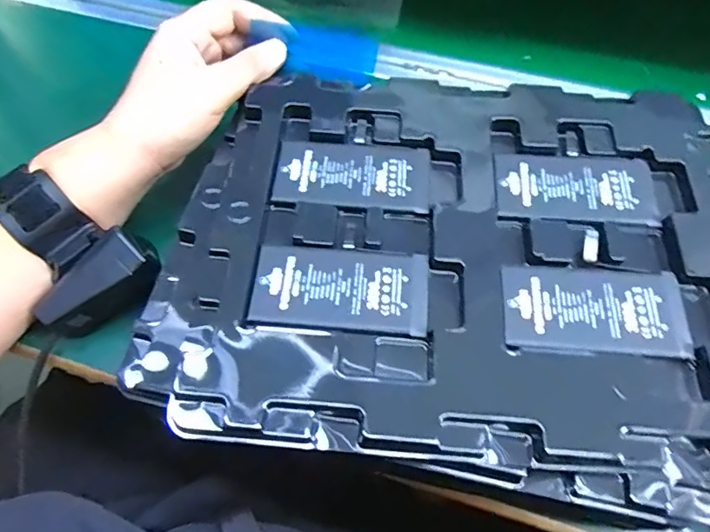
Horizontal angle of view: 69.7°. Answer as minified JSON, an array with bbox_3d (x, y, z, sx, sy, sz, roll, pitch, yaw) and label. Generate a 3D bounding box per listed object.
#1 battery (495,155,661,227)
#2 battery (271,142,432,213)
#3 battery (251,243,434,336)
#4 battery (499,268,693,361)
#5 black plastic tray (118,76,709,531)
[{"bbox_3d":[0.122,-0.043,0.284,0.085,0.008,0.045,4,61,3],"label":"battery"},{"bbox_3d":[0.000,-0.051,0.288,0.086,0.008,0.043,2,61,2],"label":"battery"},{"bbox_3d":[-0.007,0.011,0.254,0.085,0.007,0.045,2,61,2],"label":"battery"},{"bbox_3d":[0.116,0.020,0.248,0.084,0.006,0.046,4,61,3],"label":"battery"},{"bbox_3d":[0.052,-0.008,0.268,0.291,0.037,0.221,8,56,5],"label":"black plastic tray"}]

